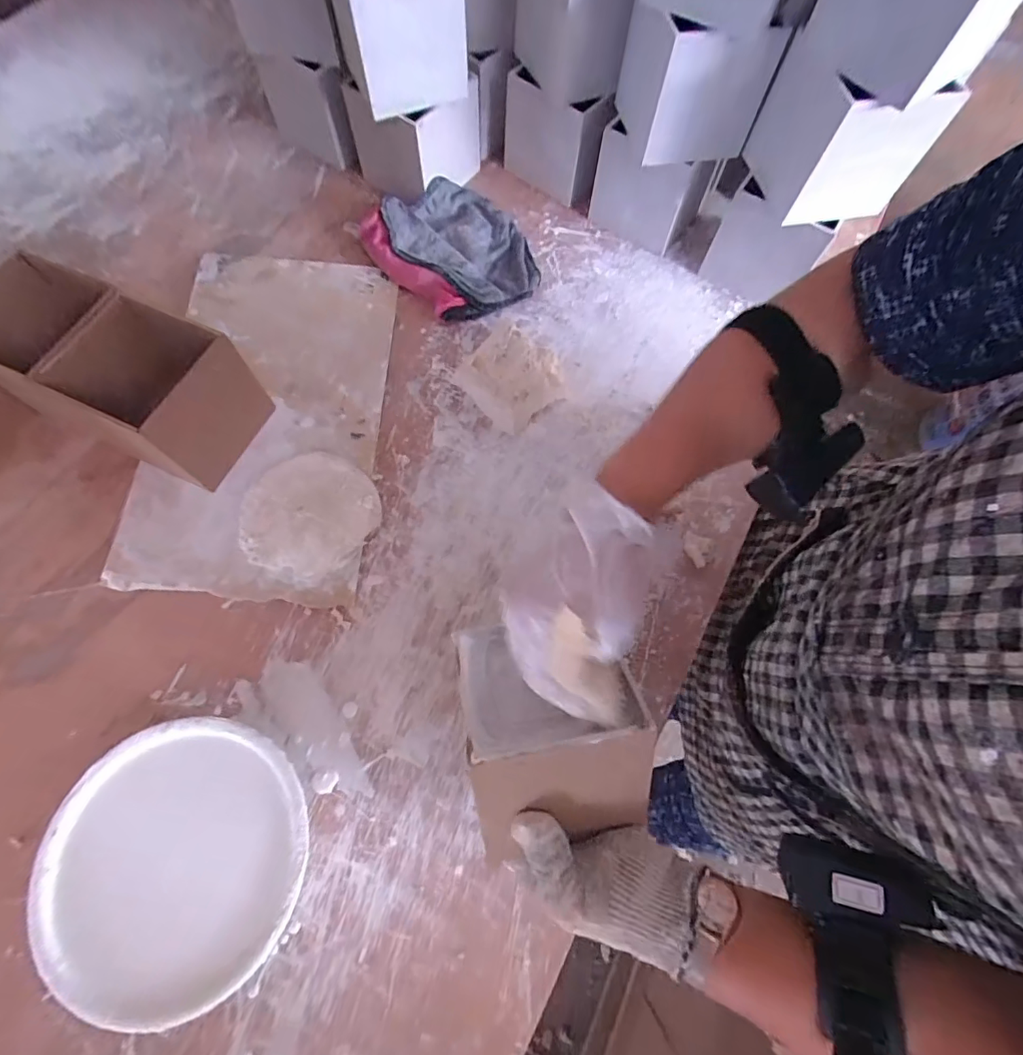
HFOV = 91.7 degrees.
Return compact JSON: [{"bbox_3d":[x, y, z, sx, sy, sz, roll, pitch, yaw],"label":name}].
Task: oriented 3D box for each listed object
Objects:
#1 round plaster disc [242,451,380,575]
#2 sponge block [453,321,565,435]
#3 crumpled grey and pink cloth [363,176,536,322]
[{"bbox_3d":[-0.189,-0.013,0.466,0.121,0.034,0.110,1,68,-3],"label":"round plaster disc"},{"bbox_3d":[0.002,-0.161,0.530,0.096,0.042,0.093,42,72,13],"label":"sponge block"},{"bbox_3d":[-0.064,-0.337,0.602,0.162,0.027,0.198,-38,74,-16],"label":"crumpled grey and pink cloth"}]

